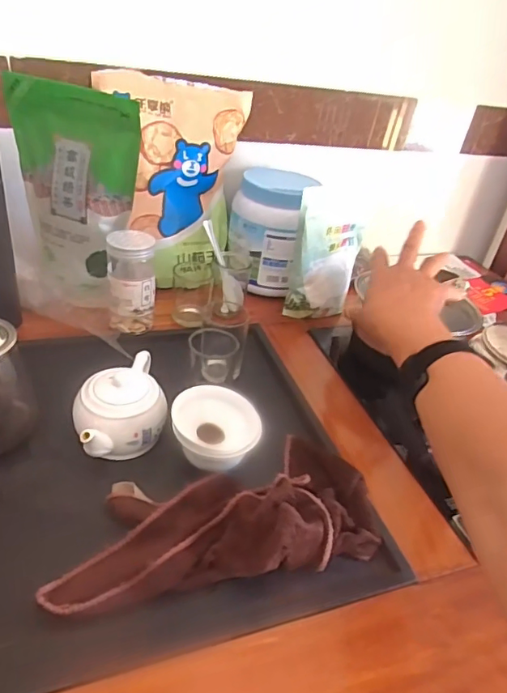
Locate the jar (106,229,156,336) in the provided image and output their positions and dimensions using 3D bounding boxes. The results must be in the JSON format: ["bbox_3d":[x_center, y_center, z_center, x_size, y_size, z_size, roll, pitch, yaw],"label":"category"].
[{"bbox_3d":[-0.146,-0.077,0.607,0.056,0.106,0.057,1,37,-14],"label":"jar"}]

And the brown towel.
[{"bbox_3d":[-0.028,0.138,0.421,0.264,0.042,0.128,-7,38,-23],"label":"brown towel"}]

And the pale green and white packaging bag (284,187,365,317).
[{"bbox_3d":[0.099,-0.122,0.661,0.101,0.177,0.028,-15,40,-22],"label":"pale green and white packaging bag"}]

